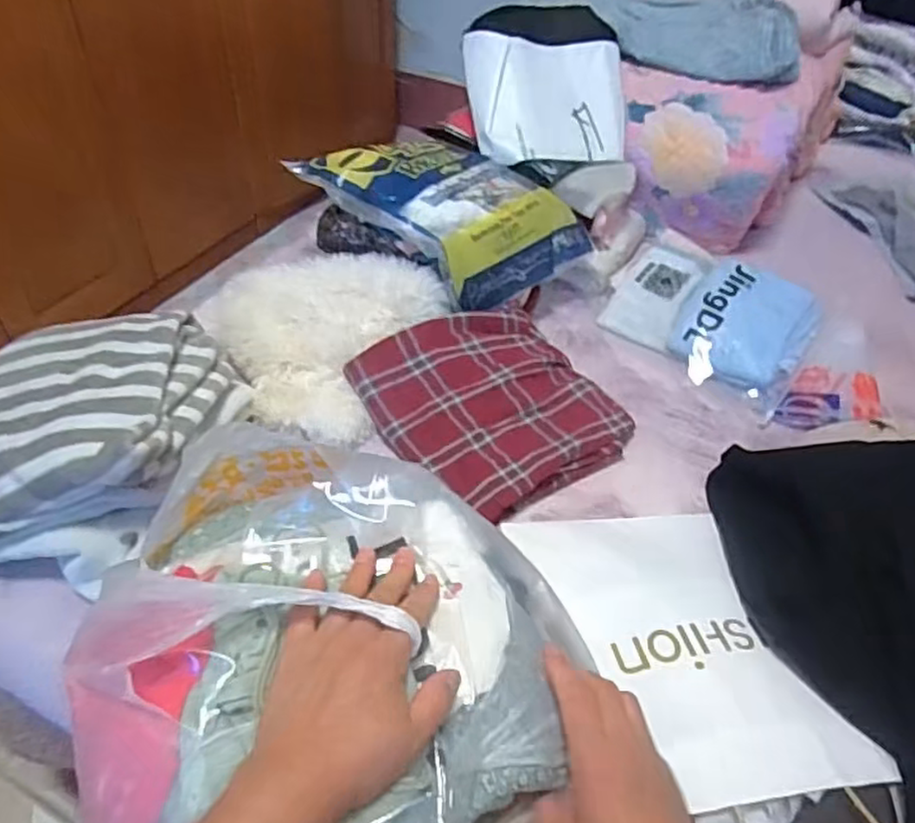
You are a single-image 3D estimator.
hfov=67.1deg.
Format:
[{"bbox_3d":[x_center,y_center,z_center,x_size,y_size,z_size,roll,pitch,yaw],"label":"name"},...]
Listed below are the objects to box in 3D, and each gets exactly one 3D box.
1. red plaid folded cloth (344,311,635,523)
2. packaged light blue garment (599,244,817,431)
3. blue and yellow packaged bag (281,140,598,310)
[{"bbox_3d":[0.047,-0.016,0.853,0.261,0.055,0.268,-26,53,-27],"label":"red plaid folded cloth"},{"bbox_3d":[0.361,-0.136,1.001,0.283,0.045,0.224,27,74,25],"label":"packaged light blue garment"},{"bbox_3d":[-0.017,-0.293,0.989,0.350,0.105,0.242,31,51,24],"label":"blue and yellow packaged bag"}]

